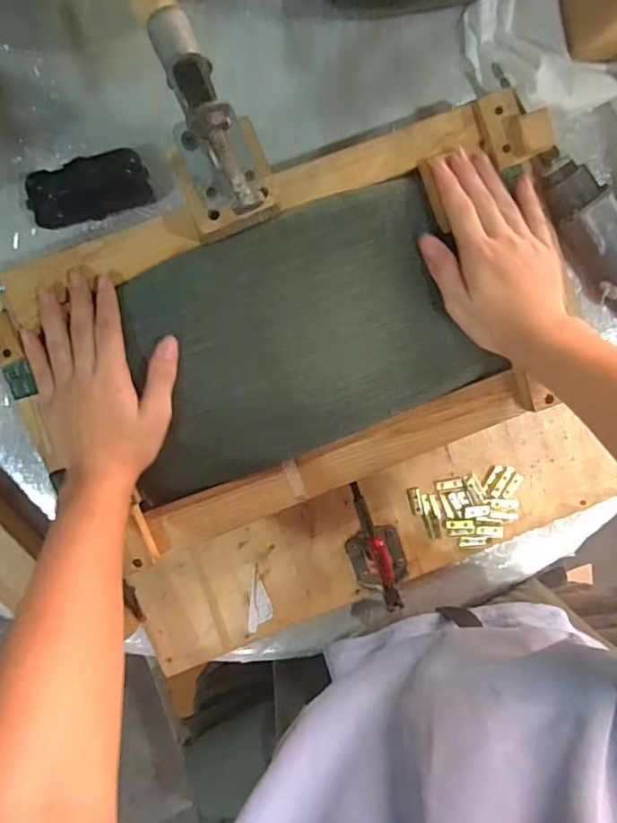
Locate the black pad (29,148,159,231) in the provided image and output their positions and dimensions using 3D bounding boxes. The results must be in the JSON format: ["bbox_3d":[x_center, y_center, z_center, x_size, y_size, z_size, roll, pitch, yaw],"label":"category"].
[{"bbox_3d":[-0.207,-0.210,0.501,0.108,0.024,0.050,-23,99,-13],"label":"black pad"}]

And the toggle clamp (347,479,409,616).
[{"bbox_3d":[0.068,0.138,0.522,0.057,0.073,0.144,-18,98,-1],"label":"toggle clamp"}]

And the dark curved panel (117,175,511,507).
[{"bbox_3d":[-0.014,-0.065,0.465,0.310,0.030,0.194,-22,98,0],"label":"dark curved panel"}]

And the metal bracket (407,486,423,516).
[{"bbox_3d":[0.112,0.095,0.555,0.013,0.004,0.031,-13,98,-1],"label":"metal bracket"}]

